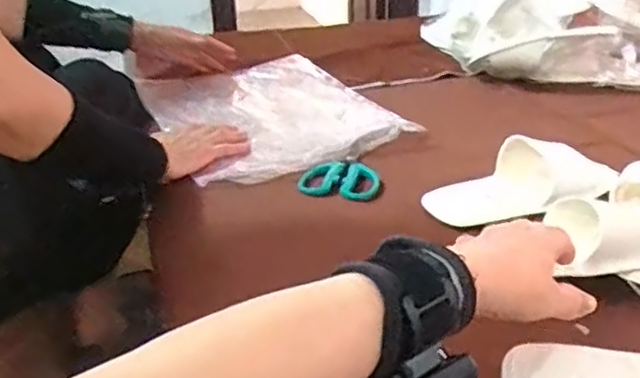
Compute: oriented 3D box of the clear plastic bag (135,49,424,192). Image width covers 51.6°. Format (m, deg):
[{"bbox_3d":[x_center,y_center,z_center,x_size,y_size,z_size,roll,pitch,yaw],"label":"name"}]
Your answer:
[{"bbox_3d":[-0.086,-0.119,0.966,0.293,0.033,0.411,-16,31,-20],"label":"clear plastic bag"}]

